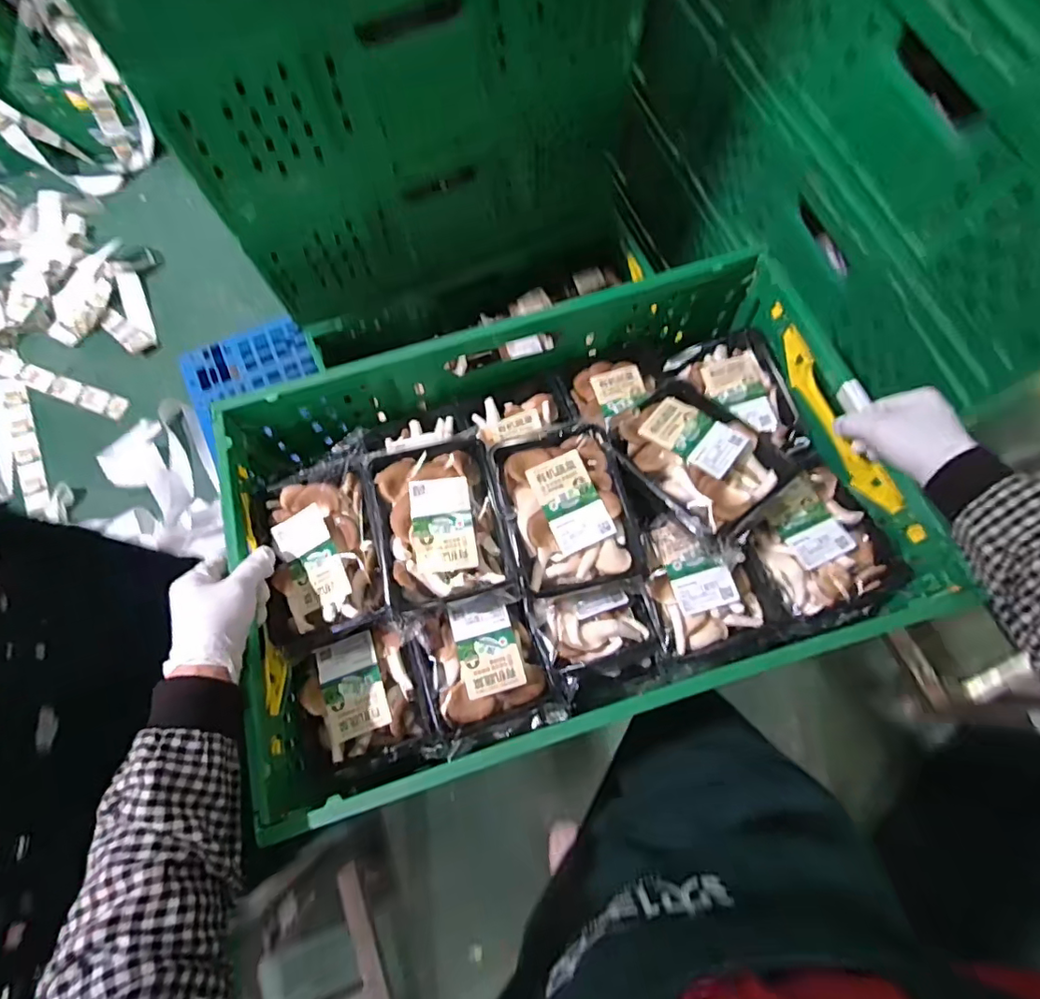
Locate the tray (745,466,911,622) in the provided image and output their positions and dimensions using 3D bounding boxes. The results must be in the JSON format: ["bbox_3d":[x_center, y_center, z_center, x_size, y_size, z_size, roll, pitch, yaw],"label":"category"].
[{"bbox_3d":[0.291,0.045,0.541,0.122,0.046,0.131,-18,76,-7],"label":"tray"}]

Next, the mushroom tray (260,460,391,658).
[{"bbox_3d":[-0.187,0.051,0.519,0.113,0.043,0.156,-12,76,-5],"label":"mushroom tray"}]

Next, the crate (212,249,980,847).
[{"bbox_3d":[0.033,0.001,0.550,0.582,0.148,0.398,-17,76,-6],"label":"crate"}]

